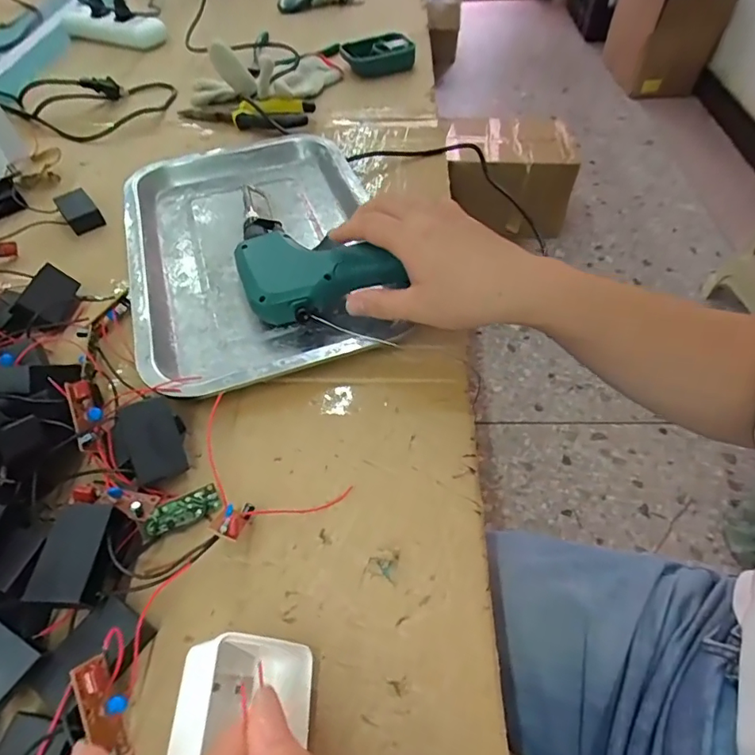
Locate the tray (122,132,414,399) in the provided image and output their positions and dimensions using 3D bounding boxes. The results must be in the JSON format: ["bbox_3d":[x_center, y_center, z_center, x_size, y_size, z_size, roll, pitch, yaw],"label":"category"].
[{"bbox_3d":[-0.105,-0.114,0.424,0.199,0.025,0.297,-15,54,-10],"label":"tray"}]

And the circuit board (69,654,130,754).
[{"bbox_3d":[-0.123,0.149,0.224,0.014,0.012,0.043,-22,89,-18],"label":"circuit board"}]

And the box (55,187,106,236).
[{"bbox_3d":[-0.280,-0.157,0.465,0.028,0.015,0.048,-36,60,-23],"label":"box"}]

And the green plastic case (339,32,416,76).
[{"bbox_3d":[0.001,-0.422,0.657,0.092,0.037,0.040,-7,53,-7],"label":"green plastic case"}]

